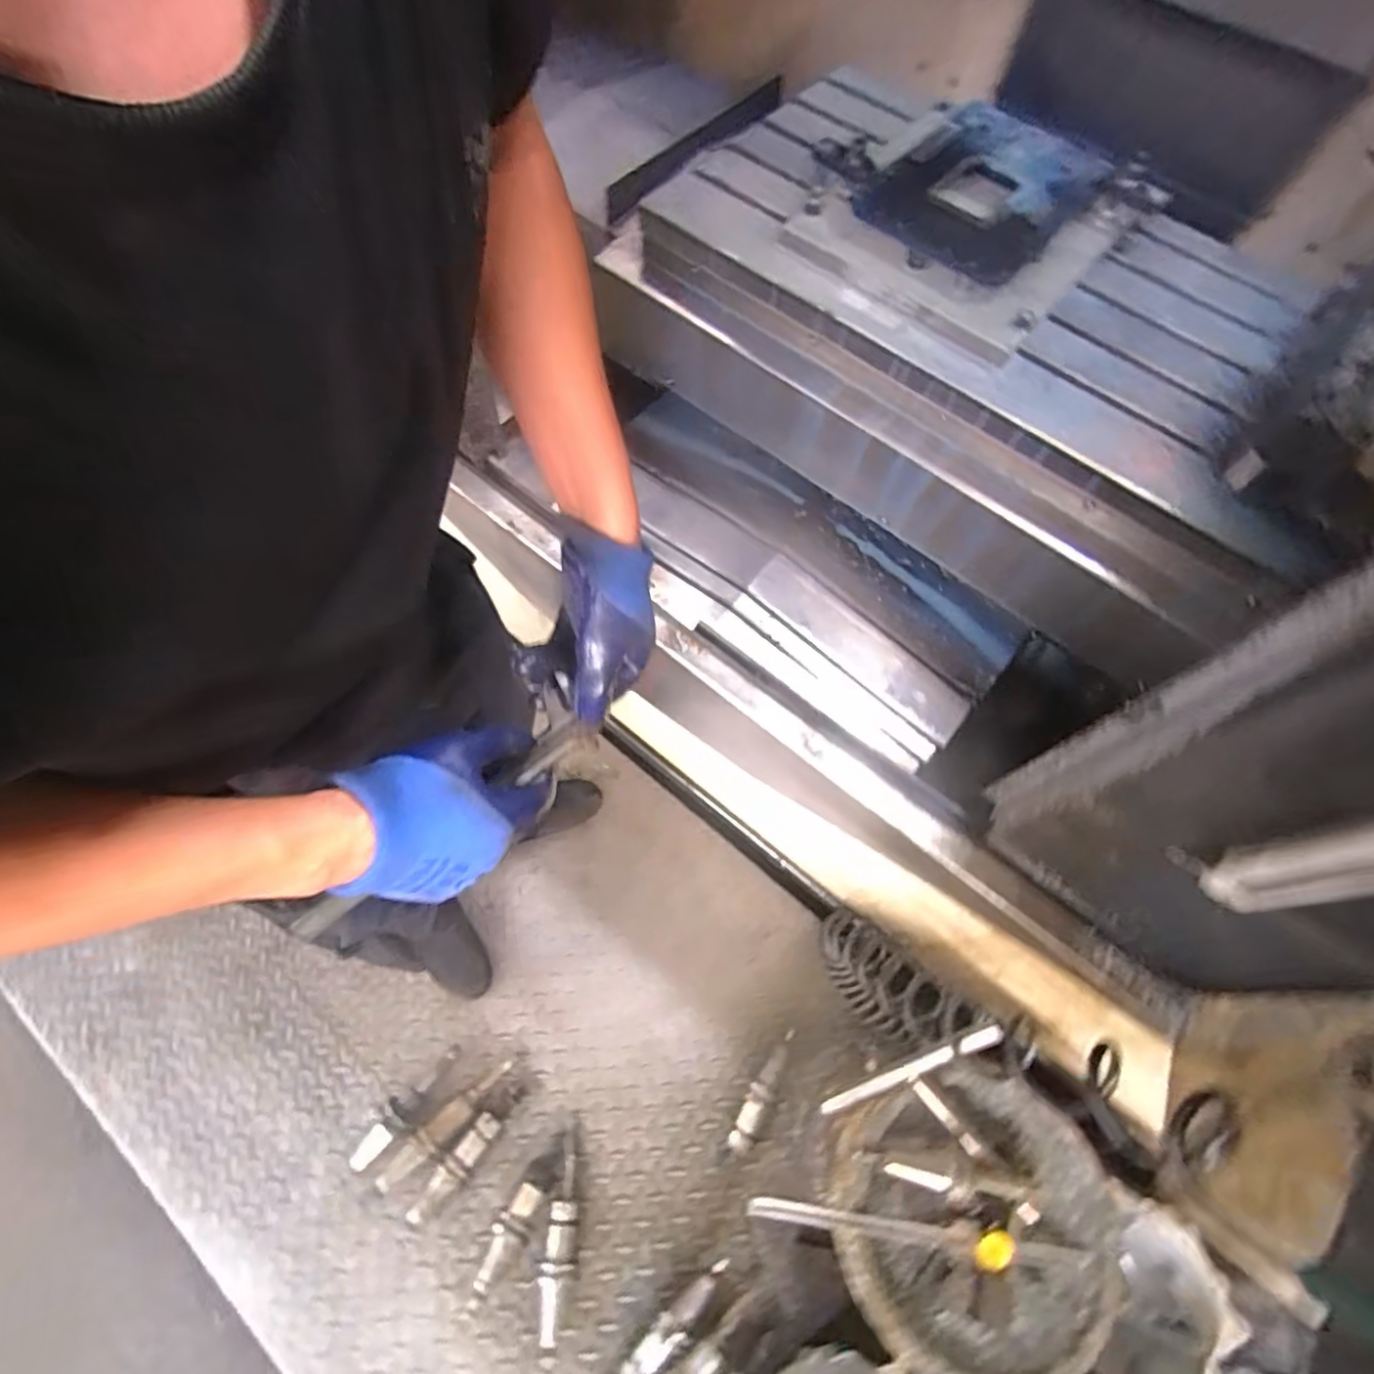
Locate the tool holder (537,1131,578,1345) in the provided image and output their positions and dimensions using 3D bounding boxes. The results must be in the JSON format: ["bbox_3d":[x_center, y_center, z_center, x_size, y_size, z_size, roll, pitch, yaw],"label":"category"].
[{"bbox_3d":[-0.187,0.810,0.994,0.050,0.050,0.247,6,65,-1],"label":"tool holder"}]

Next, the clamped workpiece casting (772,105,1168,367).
[{"bbox_3d":[0.431,-0.738,1.054,0.423,0.090,0.443,43,70,15],"label":"clamped workpiece casting"}]

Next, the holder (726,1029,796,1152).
[{"bbox_3d":[0.126,0.652,1.094,0.044,0.035,0.189,28,67,9],"label":"holder"}]

